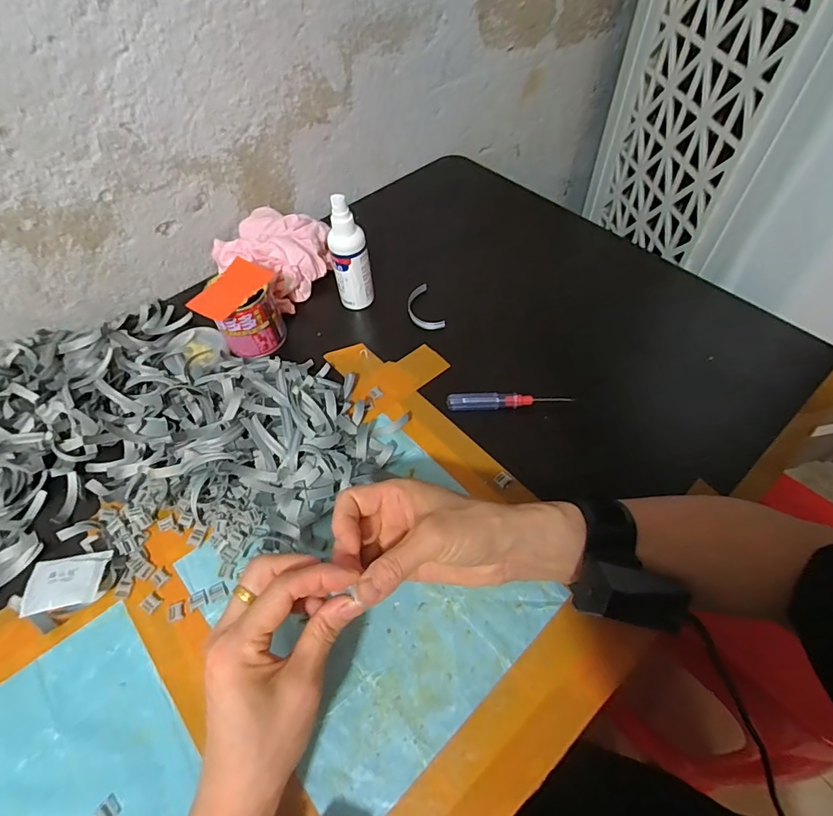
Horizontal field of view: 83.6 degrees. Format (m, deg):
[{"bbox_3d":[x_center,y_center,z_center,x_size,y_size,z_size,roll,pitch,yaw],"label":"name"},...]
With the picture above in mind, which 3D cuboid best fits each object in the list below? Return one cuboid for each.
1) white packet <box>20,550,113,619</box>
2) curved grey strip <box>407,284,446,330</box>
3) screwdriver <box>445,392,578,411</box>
[{"bbox_3d":[-0.275,0.138,0.369,0.063,0.016,0.040,-9,55,-2],"label":"white packet"},{"bbox_3d":[0.006,-0.115,0.539,0.033,0.010,0.071,-17,56,-8],"label":"curved grey strip"},{"bbox_3d":[0.089,-0.005,0.455,0.115,0.017,0.013,3,55,6],"label":"screwdriver"}]

